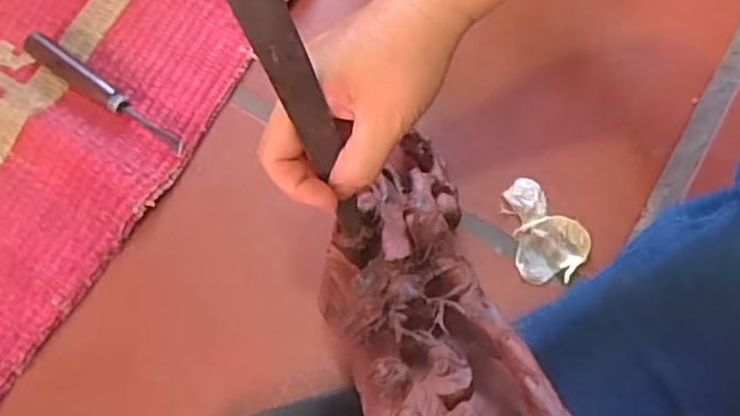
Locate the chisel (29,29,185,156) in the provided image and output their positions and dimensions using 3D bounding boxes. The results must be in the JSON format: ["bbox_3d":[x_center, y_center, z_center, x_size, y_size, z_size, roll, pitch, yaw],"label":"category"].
[{"bbox_3d":[-0.222,-0.096,0.546,0.165,0.021,0.023,35,74,15],"label":"chisel"}]

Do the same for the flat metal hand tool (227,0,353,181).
[{"bbox_3d":[-0.036,-0.062,0.291,0.021,0.116,0.004,-33,47,-8],"label":"flat metal hand tool"}]

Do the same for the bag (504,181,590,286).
[{"bbox_3d":[0.134,0.014,0.501,0.054,0.009,0.080,-10,68,-1],"label":"bag"}]

